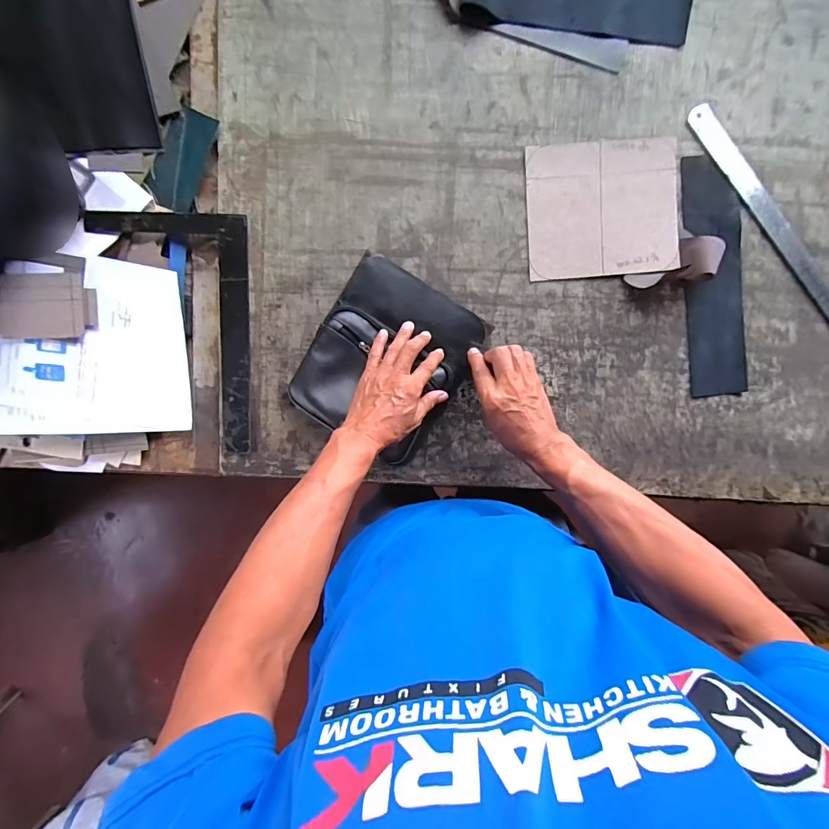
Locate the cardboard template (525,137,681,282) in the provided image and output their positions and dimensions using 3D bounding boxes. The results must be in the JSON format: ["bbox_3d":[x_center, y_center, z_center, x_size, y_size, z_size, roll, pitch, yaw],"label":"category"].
[{"bbox_3d":[0.237,-0.259,0.507,0.187,0.006,0.160,-5,94,0],"label":"cardboard template"}]

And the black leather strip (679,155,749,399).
[{"bbox_3d":[0.386,-0.173,0.516,0.076,0.008,0.296,-8,97,0],"label":"black leather strip"}]

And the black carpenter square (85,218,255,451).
[{"bbox_3d":[-0.311,-0.104,0.518,0.198,0.004,0.303,1,95,0],"label":"black carpenter square"}]

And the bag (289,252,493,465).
[{"bbox_3d":[-0.032,-0.070,0.515,0.186,0.032,0.219,31,94,-3],"label":"bag"}]

